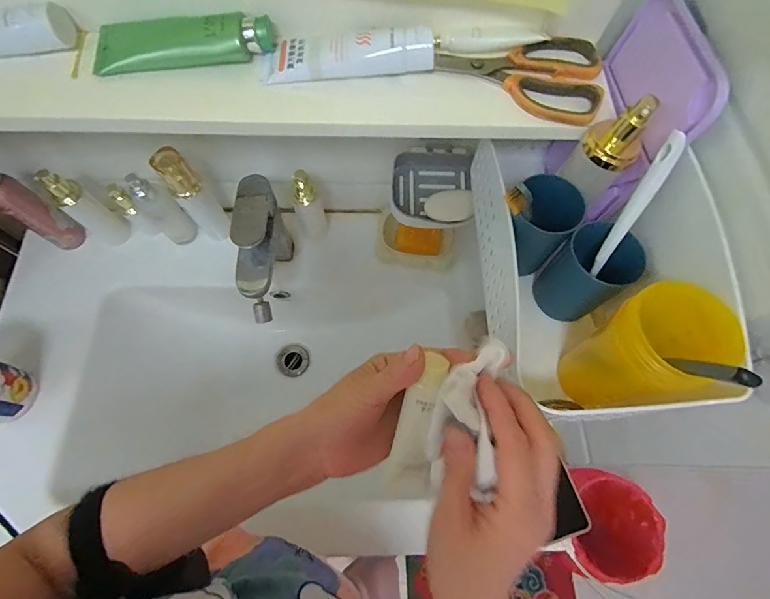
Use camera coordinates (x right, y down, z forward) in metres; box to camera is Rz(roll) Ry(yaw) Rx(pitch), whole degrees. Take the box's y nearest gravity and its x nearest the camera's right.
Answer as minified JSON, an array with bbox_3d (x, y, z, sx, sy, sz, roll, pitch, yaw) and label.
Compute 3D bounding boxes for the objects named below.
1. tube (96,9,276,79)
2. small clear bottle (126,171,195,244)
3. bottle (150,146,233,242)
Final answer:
[{"bbox_3d":[-0.178,-0.227,0.355,0.156,0.031,0.051,-3,68,-4],"label":"tube"},{"bbox_3d":[-0.313,-0.122,0.579,0.043,0.147,0.035,-40,75,-16],"label":"small clear bottle"},{"bbox_3d":[-0.271,-0.147,0.577,0.048,0.190,0.054,-34,73,-14],"label":"bottle"}]

